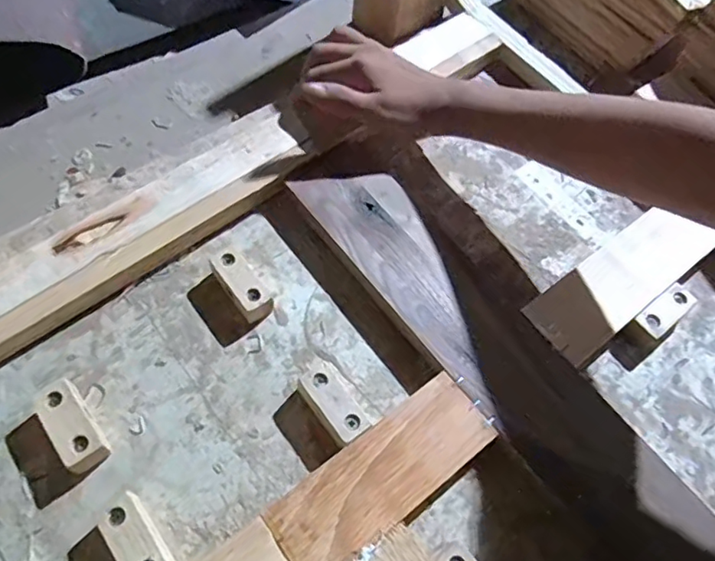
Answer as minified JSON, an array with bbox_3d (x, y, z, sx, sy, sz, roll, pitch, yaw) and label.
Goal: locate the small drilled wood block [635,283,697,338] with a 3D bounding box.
[{"bbox_3d":[0.218,0.025,0.403,0.049,0.021,0.020,-33,69,-19],"label":"small drilled wood block"}]

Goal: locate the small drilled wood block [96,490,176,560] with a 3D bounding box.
[{"bbox_3d":[-0.120,0.143,0.306,0.021,0.020,0.053,-34,69,-20],"label":"small drilled wood block"}]

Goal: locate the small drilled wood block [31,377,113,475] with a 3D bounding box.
[{"bbox_3d":[-0.168,0.086,0.331,0.022,0.021,0.055,-34,69,-20],"label":"small drilled wood block"}]

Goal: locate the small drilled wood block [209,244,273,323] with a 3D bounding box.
[{"bbox_3d":[-0.080,0.001,0.381,0.022,0.018,0.052,-32,79,-20],"label":"small drilled wood block"}]

